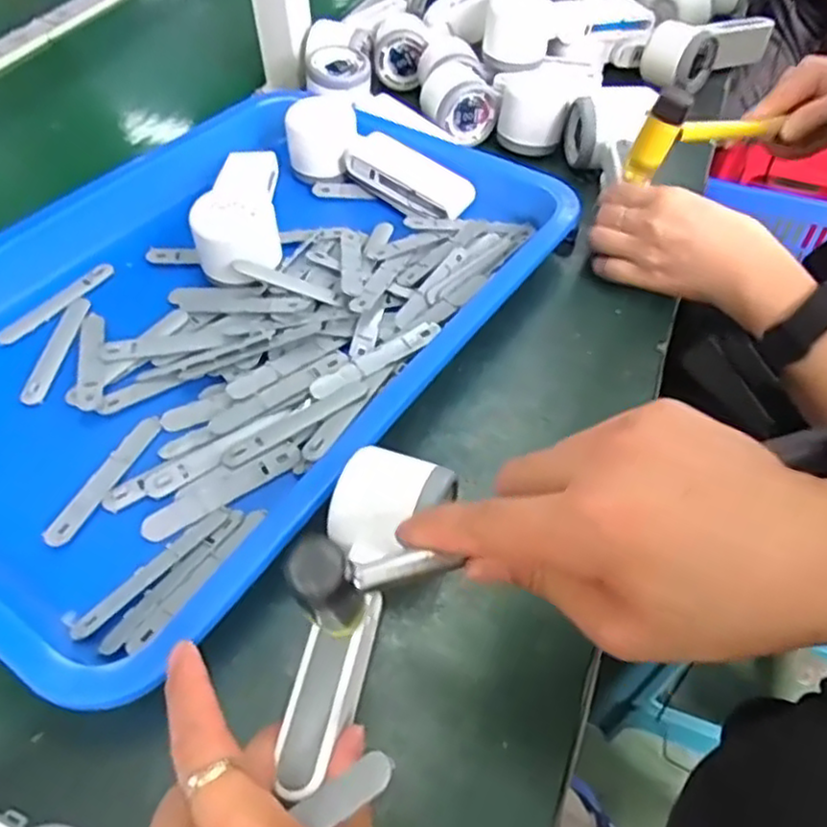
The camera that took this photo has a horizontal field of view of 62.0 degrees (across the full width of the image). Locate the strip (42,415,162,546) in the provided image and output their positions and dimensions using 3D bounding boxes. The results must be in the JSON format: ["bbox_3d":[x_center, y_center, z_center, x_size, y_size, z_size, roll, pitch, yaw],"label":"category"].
[{"bbox_3d":[-0.177,0.036,0.398,0.015,0.005,0.093,16,52,13],"label":"strip"}]

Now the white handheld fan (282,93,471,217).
[{"bbox_3d":[-0.029,-0.206,0.574,0.165,0.048,0.067,26,54,4],"label":"white handheld fan"}]

